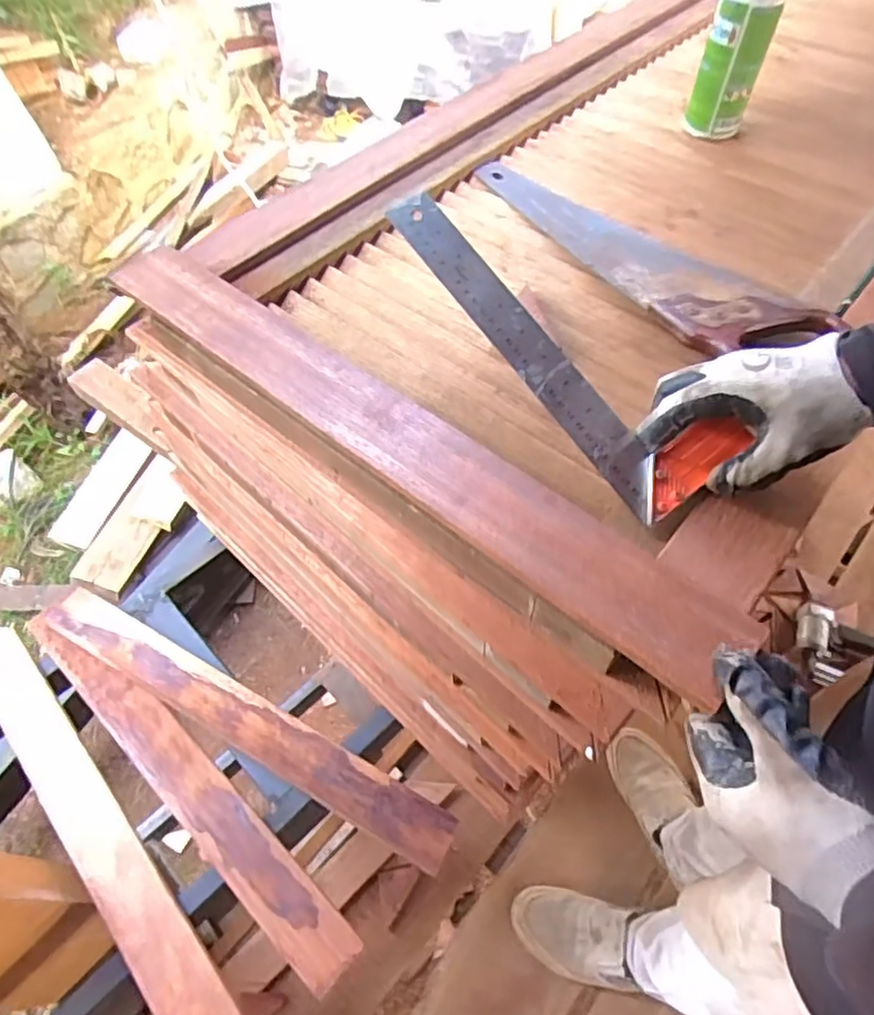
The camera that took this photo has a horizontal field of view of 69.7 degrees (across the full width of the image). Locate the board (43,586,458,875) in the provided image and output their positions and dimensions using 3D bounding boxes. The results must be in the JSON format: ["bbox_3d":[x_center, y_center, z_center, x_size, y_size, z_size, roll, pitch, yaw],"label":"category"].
[{"bbox_3d":[-0.254,0.260,0.791,0.603,0.025,0.061,24,59,16],"label":"board"}]

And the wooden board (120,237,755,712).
[{"bbox_3d":[-0.044,-0.063,0.476,0.566,0.024,0.077,36,63,22],"label":"wooden board"}]

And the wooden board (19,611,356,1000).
[{"bbox_3d":[-0.311,0.317,0.756,0.571,0.025,0.071,37,63,23],"label":"wooden board"}]

